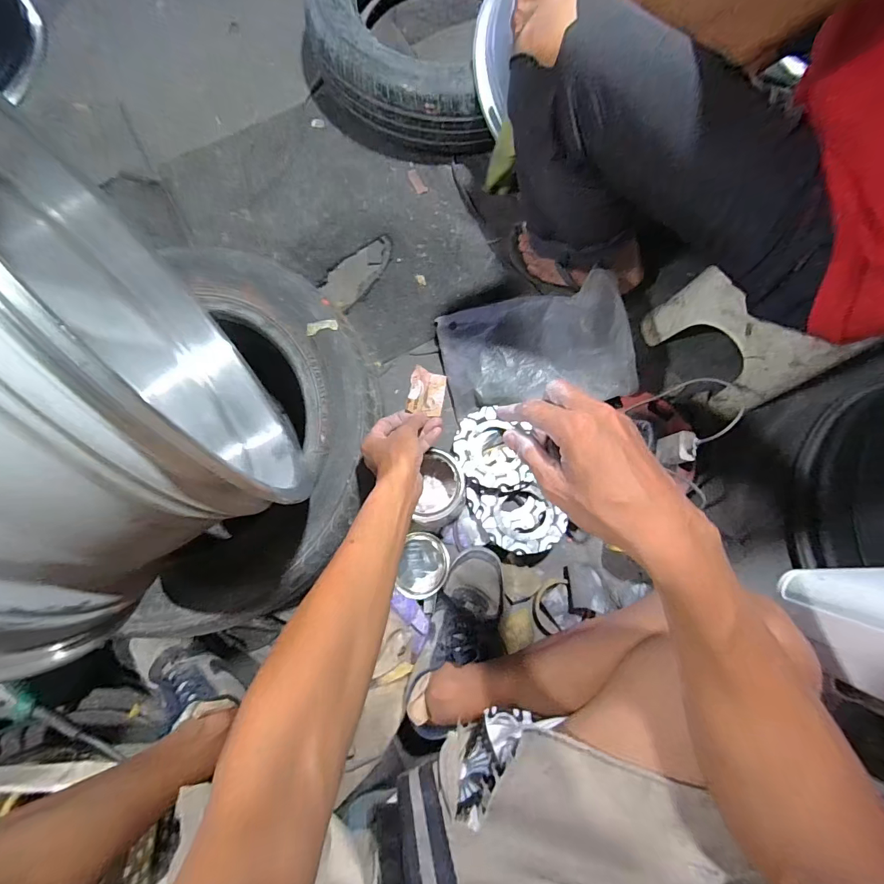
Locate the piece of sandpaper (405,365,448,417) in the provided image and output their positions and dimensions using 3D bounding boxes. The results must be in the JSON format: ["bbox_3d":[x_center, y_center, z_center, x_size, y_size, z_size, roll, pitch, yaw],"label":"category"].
[{"bbox_3d":[-0.019,-0.067,0.553,0.045,0.026,0.063,7,77,3],"label":"piece of sandpaper"}]

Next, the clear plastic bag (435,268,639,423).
[{"bbox_3d":[0.140,-0.152,0.680,0.303,0.045,0.216,-9,76,19],"label":"clear plastic bag"}]

